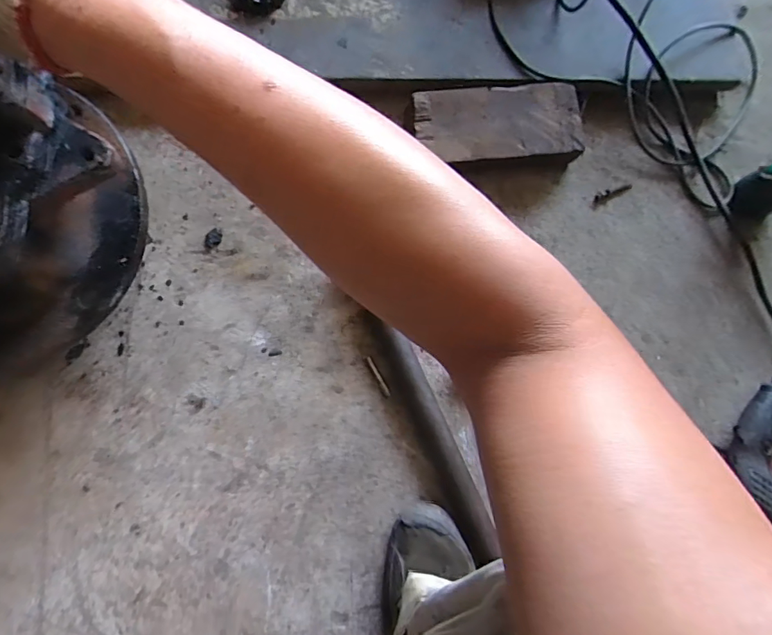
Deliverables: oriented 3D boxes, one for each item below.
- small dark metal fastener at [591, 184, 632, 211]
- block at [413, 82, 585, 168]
[{"bbox_3d":[0.303,-0.165,0.624,0.068,0.007,0.015,-27,88,-8],"label":"small dark metal fastener"},{"bbox_3d":[0.143,-0.240,0.592,0.209,0.035,0.098,-7,85,-7],"label":"block"}]

